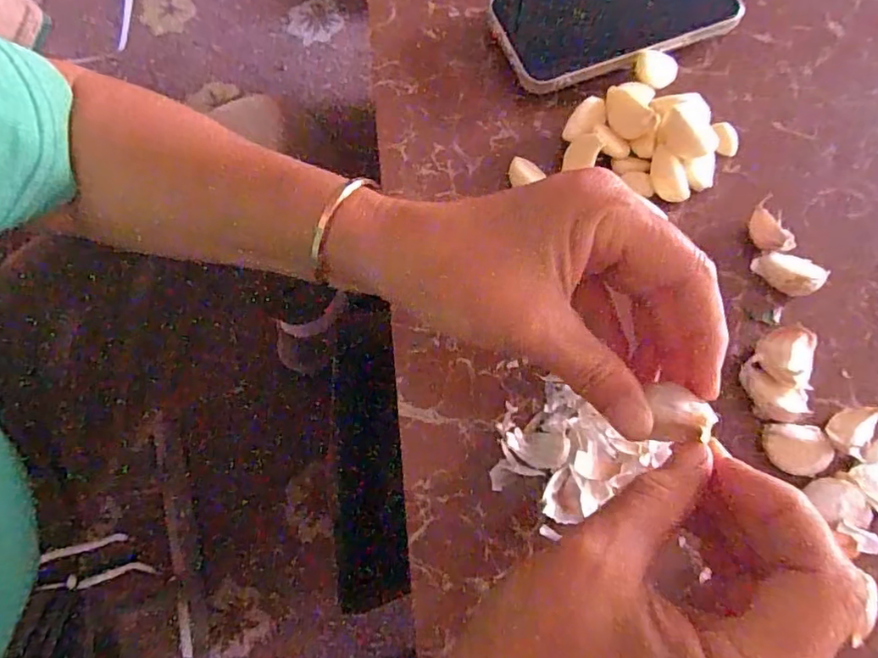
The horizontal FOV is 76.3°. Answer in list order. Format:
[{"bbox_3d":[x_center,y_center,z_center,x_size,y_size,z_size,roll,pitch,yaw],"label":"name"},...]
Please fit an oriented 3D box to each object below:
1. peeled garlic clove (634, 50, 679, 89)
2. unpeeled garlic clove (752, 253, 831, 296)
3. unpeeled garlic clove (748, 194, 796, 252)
[{"bbox_3d":[0.132,-0.157,0.339,0.026,0.018,0.011,8,75,4],"label":"peeled garlic clove"},{"bbox_3d":[0.189,-0.028,0.299,0.037,0.015,0.018,19,76,6],"label":"unpeeled garlic clove"},{"bbox_3d":[0.179,-0.054,0.306,0.012,0.018,0.030,-19,75,-4],"label":"unpeeled garlic clove"}]

